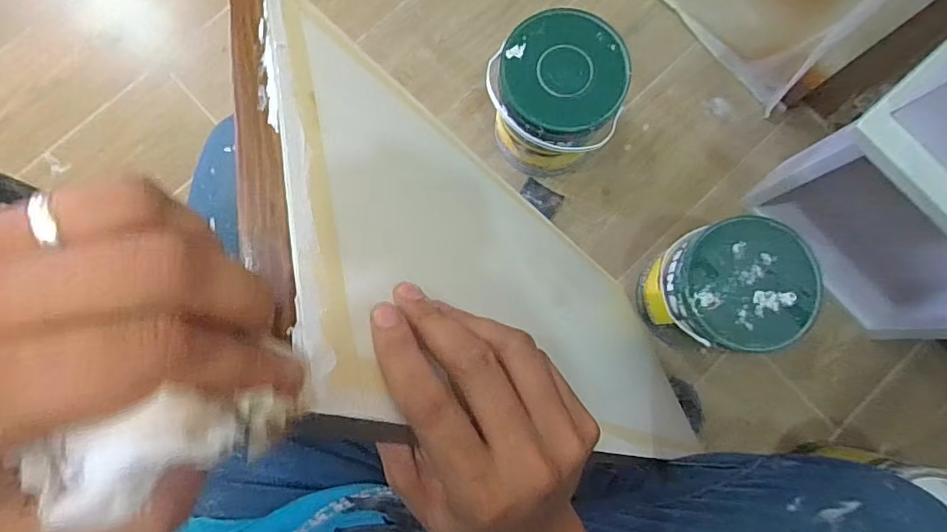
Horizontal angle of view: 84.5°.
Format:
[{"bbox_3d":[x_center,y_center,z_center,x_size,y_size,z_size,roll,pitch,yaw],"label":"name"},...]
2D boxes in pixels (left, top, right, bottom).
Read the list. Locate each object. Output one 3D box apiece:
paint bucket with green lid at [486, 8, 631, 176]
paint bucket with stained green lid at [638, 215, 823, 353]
[{"bbox_3d":[0.112,-0.241,0.778,0.173,0.204,0.162,0,82,0],"label":"paint bucket with green lid"},{"bbox_3d":[0.337,0.033,0.718,0.160,0.183,0.156,0,83,-2],"label":"paint bucket with stained green lid"}]

